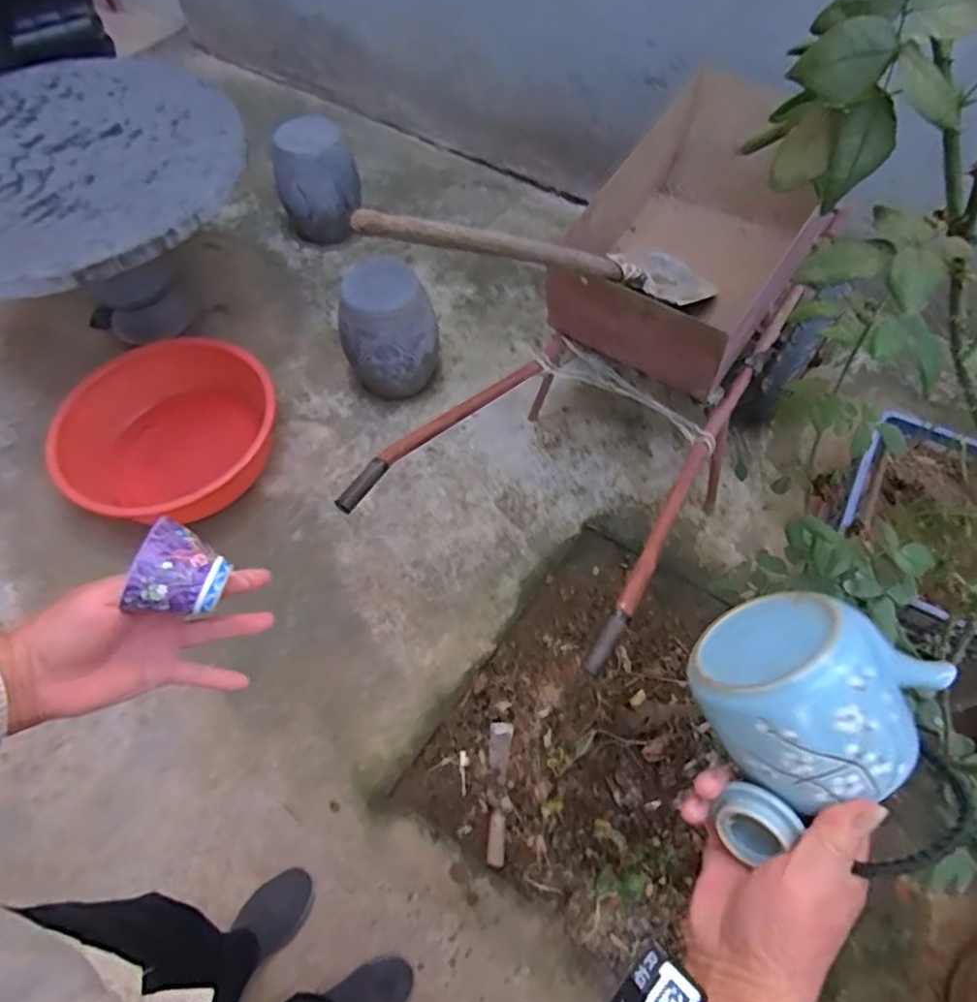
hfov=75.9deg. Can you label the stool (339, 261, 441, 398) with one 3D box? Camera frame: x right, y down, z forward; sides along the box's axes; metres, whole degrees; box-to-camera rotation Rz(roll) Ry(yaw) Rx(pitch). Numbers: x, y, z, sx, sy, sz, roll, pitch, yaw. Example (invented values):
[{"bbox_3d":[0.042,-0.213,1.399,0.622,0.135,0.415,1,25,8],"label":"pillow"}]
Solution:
[{"bbox_3d":[-0.282,-0.477,1.716,0.249,0.310,0.229,-19,59,-10],"label":"stool"}]

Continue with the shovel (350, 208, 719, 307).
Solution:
[{"bbox_3d":[0.150,-0.456,1.177,0.982,0.066,0.146,-13,51,-46],"label":"shovel"}]

